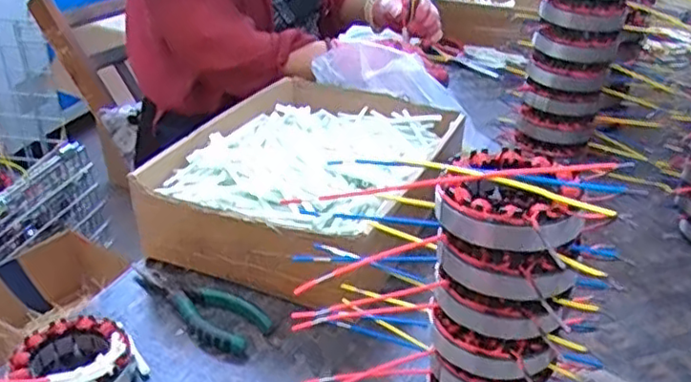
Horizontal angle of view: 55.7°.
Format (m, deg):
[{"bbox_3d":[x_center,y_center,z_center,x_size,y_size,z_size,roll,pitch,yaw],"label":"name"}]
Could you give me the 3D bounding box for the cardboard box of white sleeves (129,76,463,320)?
[{"bbox_3d":[-0.030,-0.022,0.706,0.231,0.096,0.327,13,32,22],"label":"cardboard box of white sleeves"}]

